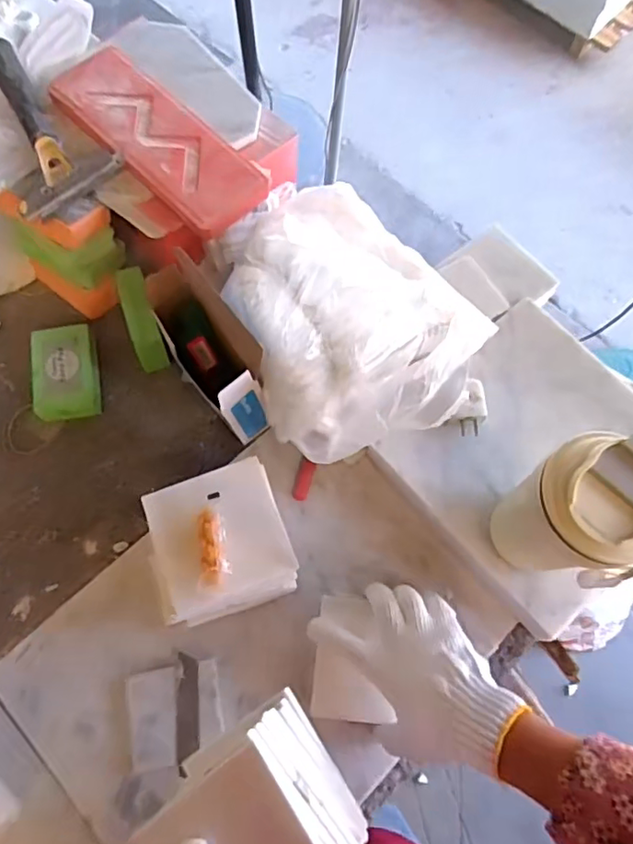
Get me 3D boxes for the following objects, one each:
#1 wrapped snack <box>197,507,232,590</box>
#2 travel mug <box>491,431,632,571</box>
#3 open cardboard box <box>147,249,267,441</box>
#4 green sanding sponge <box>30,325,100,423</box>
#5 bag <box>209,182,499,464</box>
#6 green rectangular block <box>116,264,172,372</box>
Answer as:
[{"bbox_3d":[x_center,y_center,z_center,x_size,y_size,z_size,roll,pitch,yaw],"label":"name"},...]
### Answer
[{"bbox_3d":[-0.080,0.098,0.457,0.023,0.011,0.061,-4,71,-2],"label":"wrapped snack"},{"bbox_3d":[0.194,0.070,0.454,0.077,0.160,0.081,0,71,0],"label":"travel mug"},{"bbox_3d":[-0.099,-0.064,0.562,0.057,0.156,0.146,-34,75,-11],"label":"open cardboard box"},{"bbox_3d":[-0.260,-0.050,0.616,0.060,0.029,0.097,-8,71,-3],"label":"green sanding sponge"},{"bbox_3d":[0.029,-0.111,0.531,0.219,0.083,0.273,-21,72,-7],"label":"bag"},{"bbox_3d":[-0.179,-0.105,0.606,0.027,0.017,0.105,-15,99,-5],"label":"green rectangular block"}]

